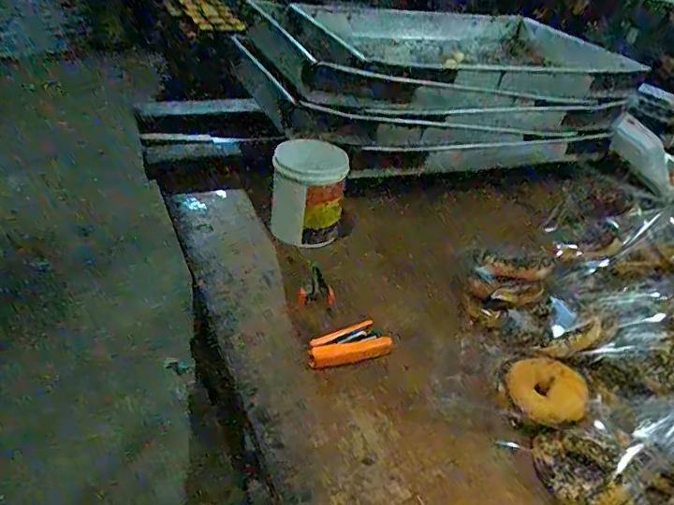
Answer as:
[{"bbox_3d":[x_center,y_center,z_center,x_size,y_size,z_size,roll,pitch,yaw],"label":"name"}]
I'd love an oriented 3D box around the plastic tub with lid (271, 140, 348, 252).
[{"bbox_3d":[-0.044,-0.092,0.803,0.103,0.131,0.108,5,35,-3],"label":"plastic tub with lid"}]

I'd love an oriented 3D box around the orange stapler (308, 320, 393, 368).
[{"bbox_3d":[0.013,0.109,0.621,0.099,0.017,0.045,-8,38,-21],"label":"orange stapler"}]

